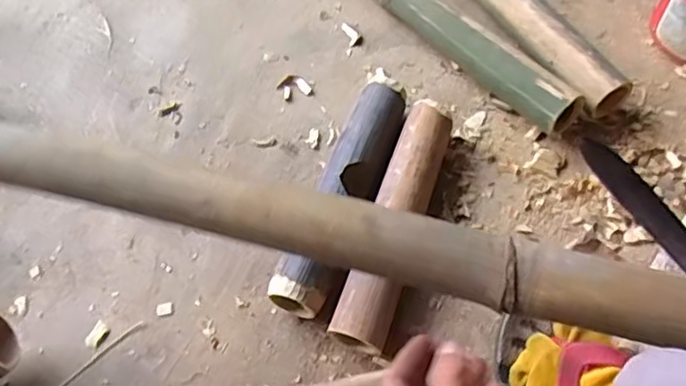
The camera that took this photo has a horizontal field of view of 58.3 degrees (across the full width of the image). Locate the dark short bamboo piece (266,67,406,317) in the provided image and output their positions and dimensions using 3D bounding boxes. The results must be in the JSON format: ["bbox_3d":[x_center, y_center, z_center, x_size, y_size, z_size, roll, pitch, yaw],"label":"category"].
[{"bbox_3d":[0.009,-0.011,0.655,0.062,0.061,0.294,16,62,12],"label":"dark short bamboo piece"}]

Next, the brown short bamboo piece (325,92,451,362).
[{"bbox_3d":[0.056,0.031,0.634,0.054,0.066,0.274,15,63,13],"label":"brown short bamboo piece"}]

